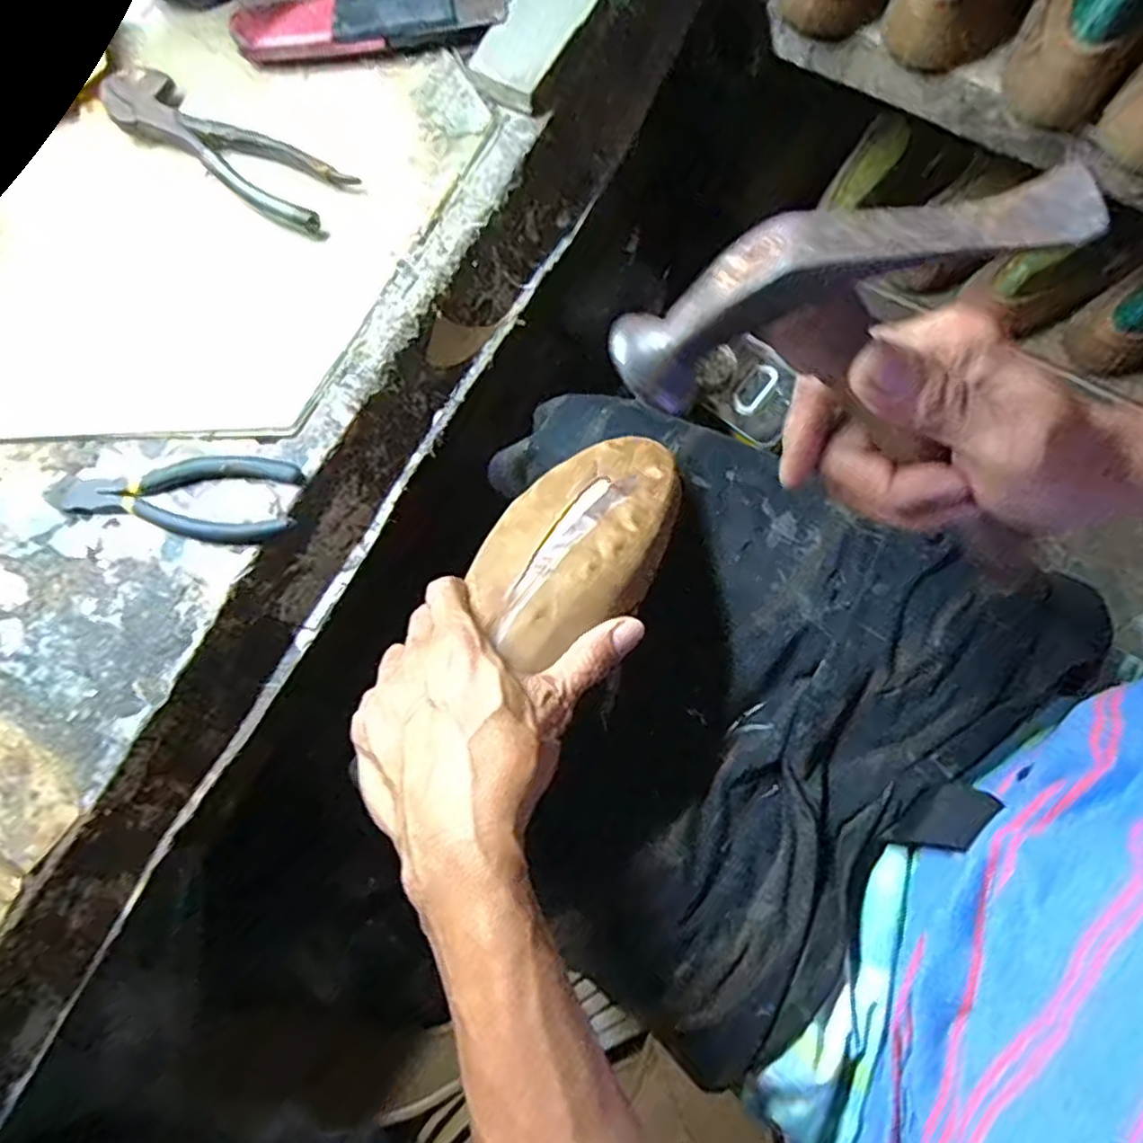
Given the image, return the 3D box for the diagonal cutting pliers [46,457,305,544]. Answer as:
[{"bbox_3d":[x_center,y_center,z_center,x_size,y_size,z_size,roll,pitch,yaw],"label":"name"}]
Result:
[{"bbox_3d":[-0.232,-0.042,0.419,0.145,0.011,0.050,0,79,1],"label":"diagonal cutting pliers"}]

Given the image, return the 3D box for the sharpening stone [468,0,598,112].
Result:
[{"bbox_3d":[-0.019,-0.356,0.466,0.054,0.015,0.122,24,80,6],"label":"sharpening stone"}]

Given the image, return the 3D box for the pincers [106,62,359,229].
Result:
[{"bbox_3d":[-0.229,-0.276,0.460,0.185,0.014,0.051,32,81,7],"label":"pincers"}]

